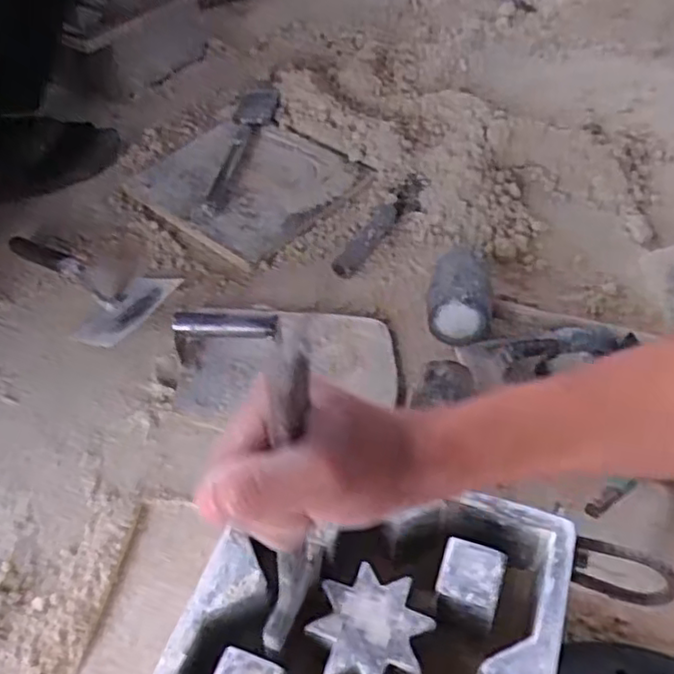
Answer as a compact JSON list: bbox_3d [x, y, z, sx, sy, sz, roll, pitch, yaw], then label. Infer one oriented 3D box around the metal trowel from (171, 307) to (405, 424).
[{"bbox_3d":[-0.050,0.009,0.681,0.222,0.070,0.149,4,51,6],"label":"metal trowel"}]

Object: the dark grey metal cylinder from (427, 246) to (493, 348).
[{"bbox_3d":[0.135,-0.039,0.726,0.069,0.072,0.102,4,51,6],"label":"dark grey metal cylinder"}]

